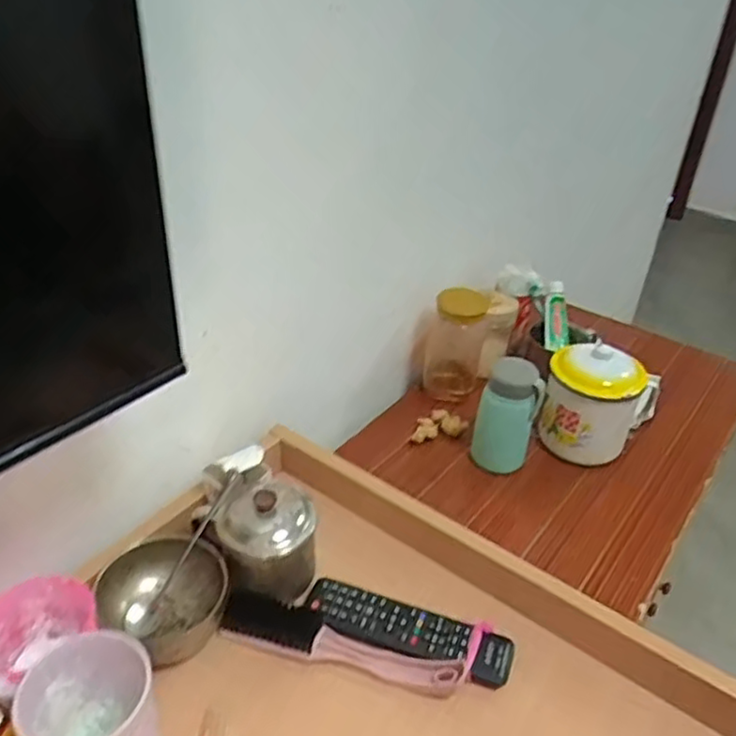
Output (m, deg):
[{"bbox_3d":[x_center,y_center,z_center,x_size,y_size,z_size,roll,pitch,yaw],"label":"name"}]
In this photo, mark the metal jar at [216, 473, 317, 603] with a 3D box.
[{"bbox_3d":[-0.096,0.159,0.666,0.086,0.088,0.086,2,35,-1],"label":"metal jar"}]

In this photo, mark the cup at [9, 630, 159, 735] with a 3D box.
[{"bbox_3d":[-0.205,0.270,0.515,0.084,0.112,0.084,2,35,-1],"label":"cup"}]

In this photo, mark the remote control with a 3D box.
[{"bbox_3d":[0.036,0.244,0.640,0.191,0.022,0.047,13,36,15],"label":"remote control"}]

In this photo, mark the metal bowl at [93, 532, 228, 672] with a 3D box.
[{"bbox_3d":[-0.184,0.214,0.638,0.113,0.065,0.107,2,35,-1],"label":"metal bowl"}]

